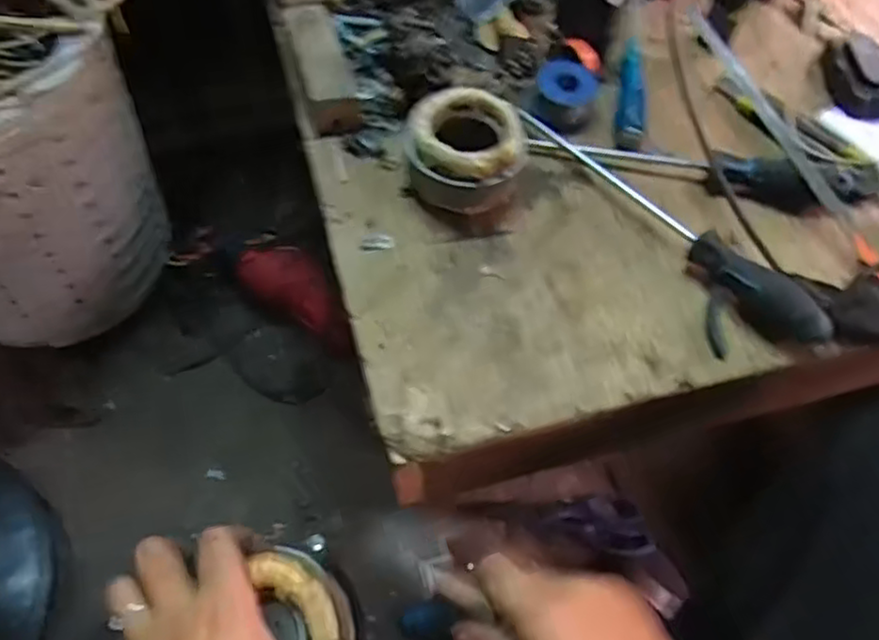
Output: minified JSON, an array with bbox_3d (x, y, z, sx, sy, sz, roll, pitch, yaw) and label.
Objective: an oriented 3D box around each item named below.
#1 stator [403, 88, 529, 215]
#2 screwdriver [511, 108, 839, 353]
[{"bbox_3d":[0.021,-0.132,0.559,0.092,0.061,0.077,7,60,0],"label":"stator"},{"bbox_3d":[0.176,-0.085,0.556,0.038,0.036,0.295,-37,68,-22],"label":"screwdriver"}]

